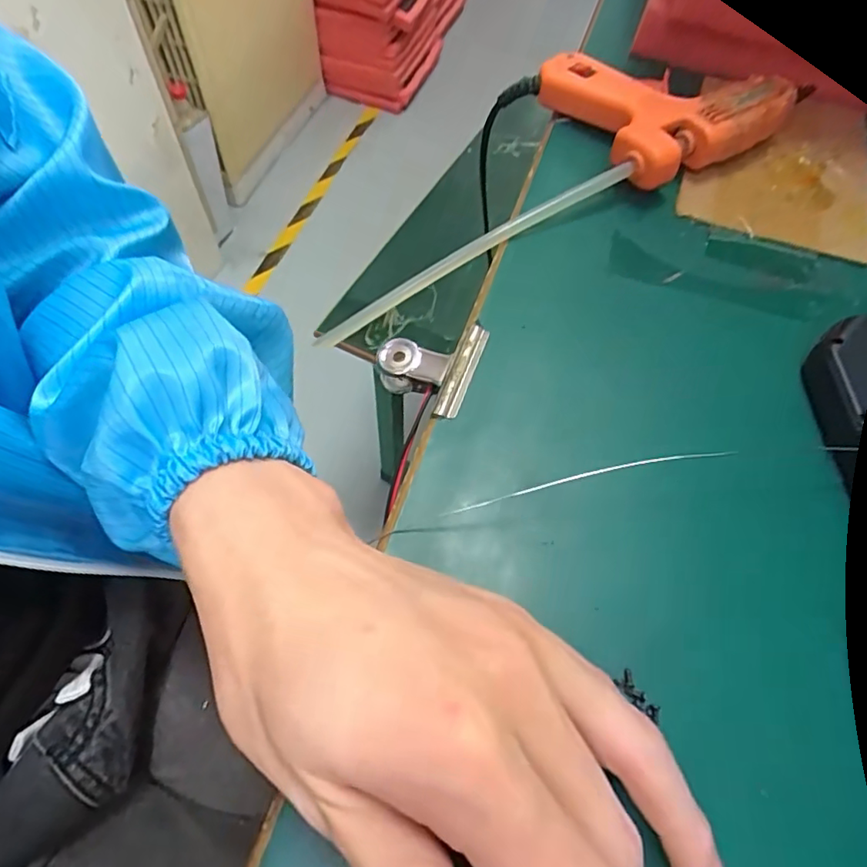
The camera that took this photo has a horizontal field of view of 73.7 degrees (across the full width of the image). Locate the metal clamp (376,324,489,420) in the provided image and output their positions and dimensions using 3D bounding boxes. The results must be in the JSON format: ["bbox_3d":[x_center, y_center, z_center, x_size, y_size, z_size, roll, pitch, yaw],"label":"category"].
[{"bbox_3d":[-0.003,-0.028,0.267,0.044,0.021,0.050,19,62,8],"label":"metal clamp"}]

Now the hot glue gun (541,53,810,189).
[{"bbox_3d":[0.128,-0.197,0.342,0.110,0.034,0.119,-28,65,-17],"label":"hot glue gun"}]

